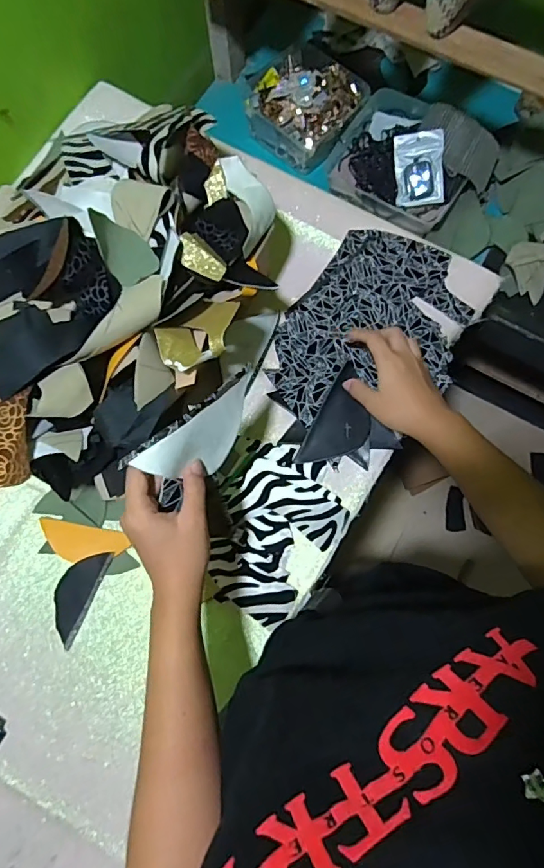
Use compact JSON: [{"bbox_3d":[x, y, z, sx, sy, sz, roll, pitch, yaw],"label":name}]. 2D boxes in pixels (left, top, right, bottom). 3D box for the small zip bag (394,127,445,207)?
[{"bbox_3d":[0.219,-0.393,0.721,0.068,0.012,0.098,-2,110,18],"label":"small zip bag"}]

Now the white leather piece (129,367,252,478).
[{"bbox_3d":[-0.057,0.005,0.429,0.009,0.062,0.124,21,51,37],"label":"white leather piece"}]

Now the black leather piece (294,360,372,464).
[{"bbox_3d":[0.083,-0.014,0.568,0.063,0.004,0.125,28,90,1],"label":"black leather piece"}]

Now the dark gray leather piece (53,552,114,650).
[{"bbox_3d":[-0.218,0.176,0.540,0.042,0.005,0.103,22,77,6],"label":"dark gray leather piece"}]

